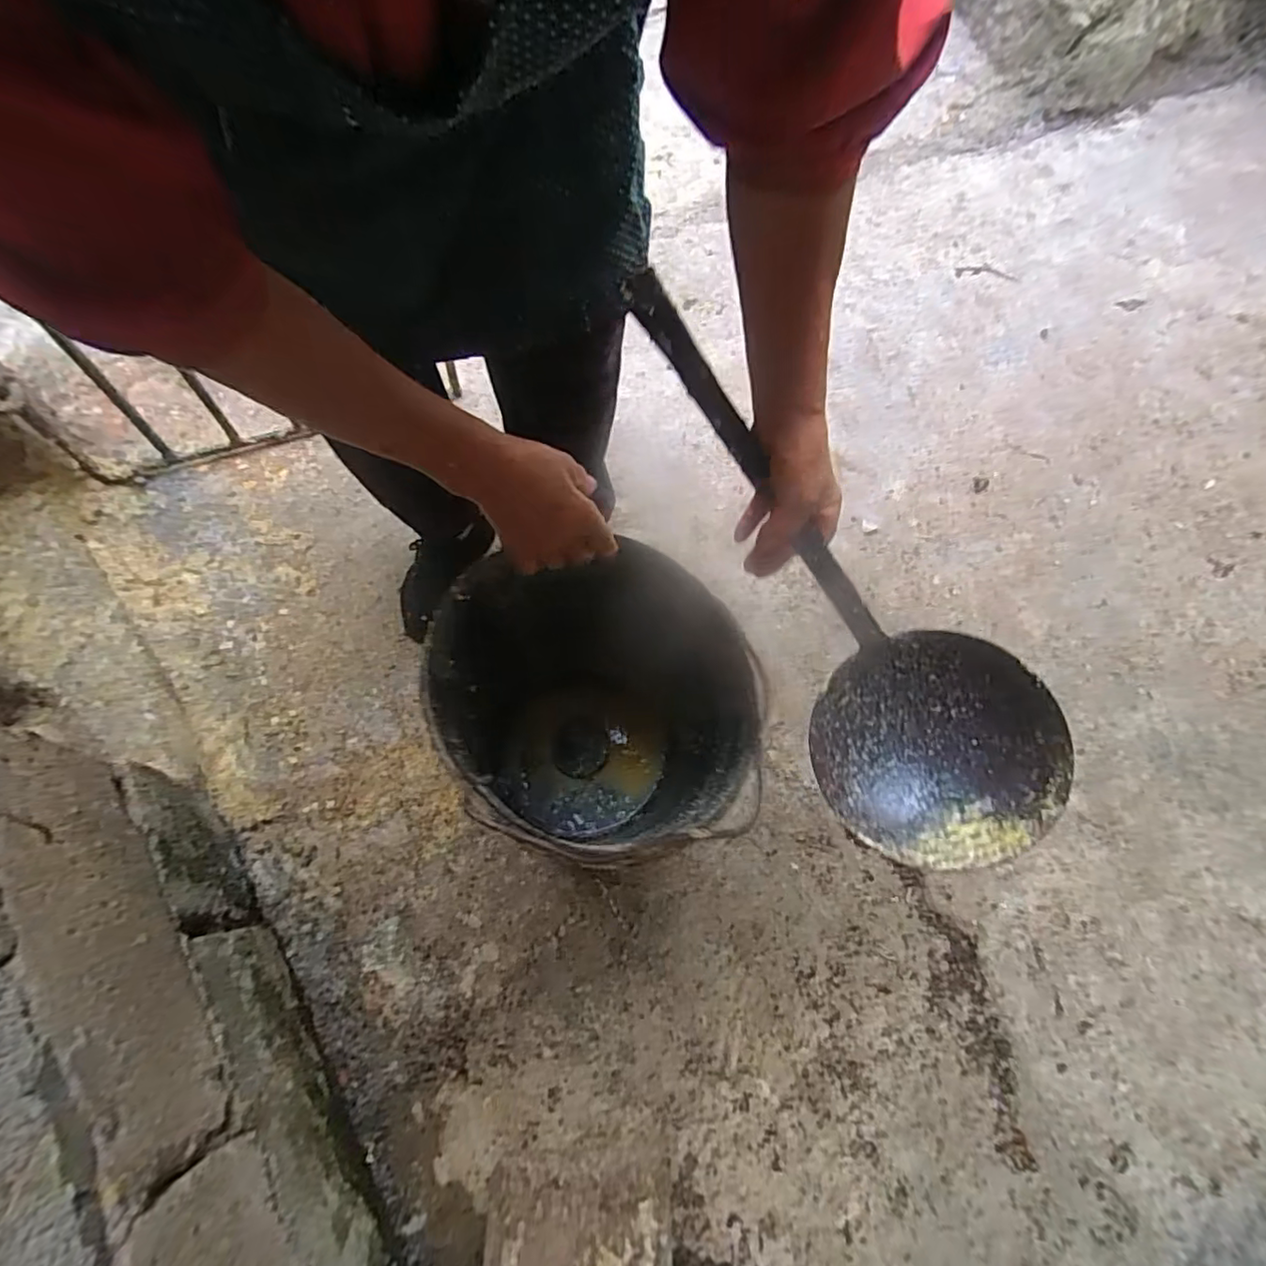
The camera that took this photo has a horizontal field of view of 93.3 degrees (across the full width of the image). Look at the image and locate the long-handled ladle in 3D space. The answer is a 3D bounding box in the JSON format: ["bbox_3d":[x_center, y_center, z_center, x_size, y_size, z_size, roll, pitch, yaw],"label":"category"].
[{"bbox_3d":[0.142,-0.054,0.491,0.163,0.164,0.528,-37,100,-13],"label":"long-handled ladle"}]

